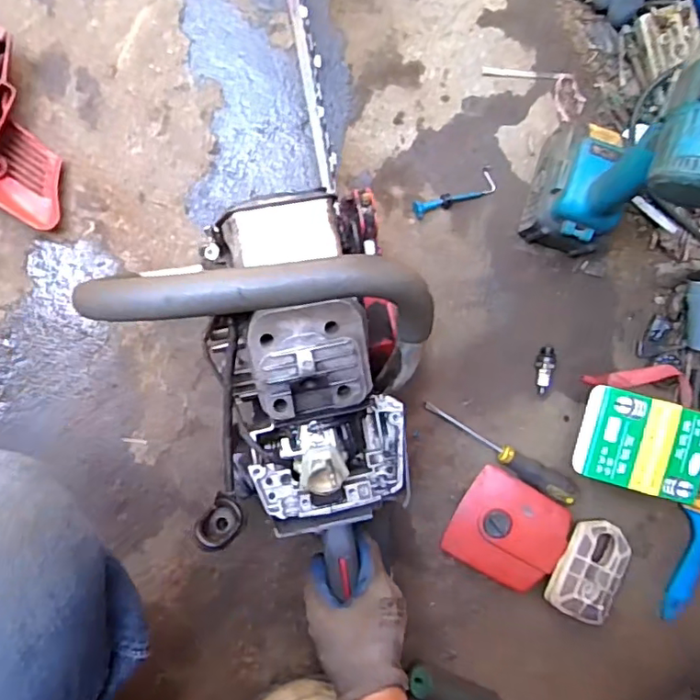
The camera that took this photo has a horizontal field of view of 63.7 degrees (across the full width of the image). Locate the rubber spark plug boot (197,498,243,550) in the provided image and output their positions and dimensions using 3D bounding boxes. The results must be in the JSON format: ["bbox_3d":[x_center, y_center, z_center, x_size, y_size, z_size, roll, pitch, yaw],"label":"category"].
[{"bbox_3d":[-0.100,0.135,0.435,0.027,0.028,0.032,43,88,-9],"label":"rubber spark plug boot"}]

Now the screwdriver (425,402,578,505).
[{"bbox_3d":[0.162,0.108,0.596,0.185,0.025,0.026,32,90,-2],"label":"screwdriver"}]

